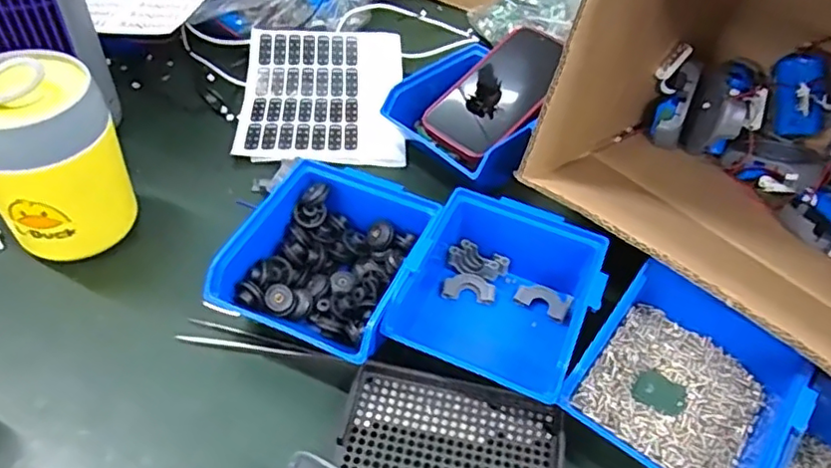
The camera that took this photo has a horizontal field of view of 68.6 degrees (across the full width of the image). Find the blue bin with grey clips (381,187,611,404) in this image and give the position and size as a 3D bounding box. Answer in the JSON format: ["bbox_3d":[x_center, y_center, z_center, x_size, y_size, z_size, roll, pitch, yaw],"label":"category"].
[{"bbox_3d":[0.057,0.044,0.428,0.123,0.073,0.136,22,50,13],"label":"blue bin with grey clips"}]

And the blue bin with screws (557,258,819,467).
[{"bbox_3d":[0.172,0.093,0.388,0.118,0.054,0.142,33,53,22],"label":"blue bin with screws"}]

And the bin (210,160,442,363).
[{"bbox_3d":[-0.057,0.020,0.433,0.116,0.063,0.131,23,50,14],"label":"bin"}]

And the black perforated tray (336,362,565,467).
[{"bbox_3d":[0.023,0.133,0.373,0.133,0.013,0.088,14,48,6],"label":"black perforated tray"}]

